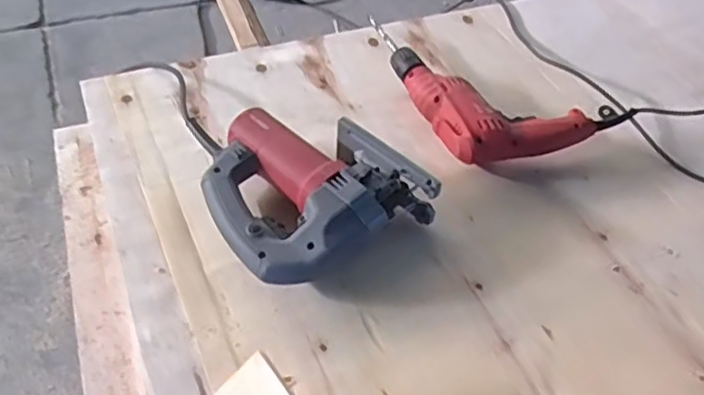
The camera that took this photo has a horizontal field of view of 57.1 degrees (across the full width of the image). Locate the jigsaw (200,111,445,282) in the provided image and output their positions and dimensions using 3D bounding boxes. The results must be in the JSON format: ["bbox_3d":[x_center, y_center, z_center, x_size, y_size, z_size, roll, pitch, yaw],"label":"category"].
[{"bbox_3d":[-0.059,-0.012,0.755,0.216,0.073,0.235,-29,57,-25],"label":"jigsaw"}]

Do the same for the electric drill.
[{"bbox_3d":[0.198,-0.175,0.908,0.252,0.064,0.321,-18,53,-18],"label":"electric drill"}]

